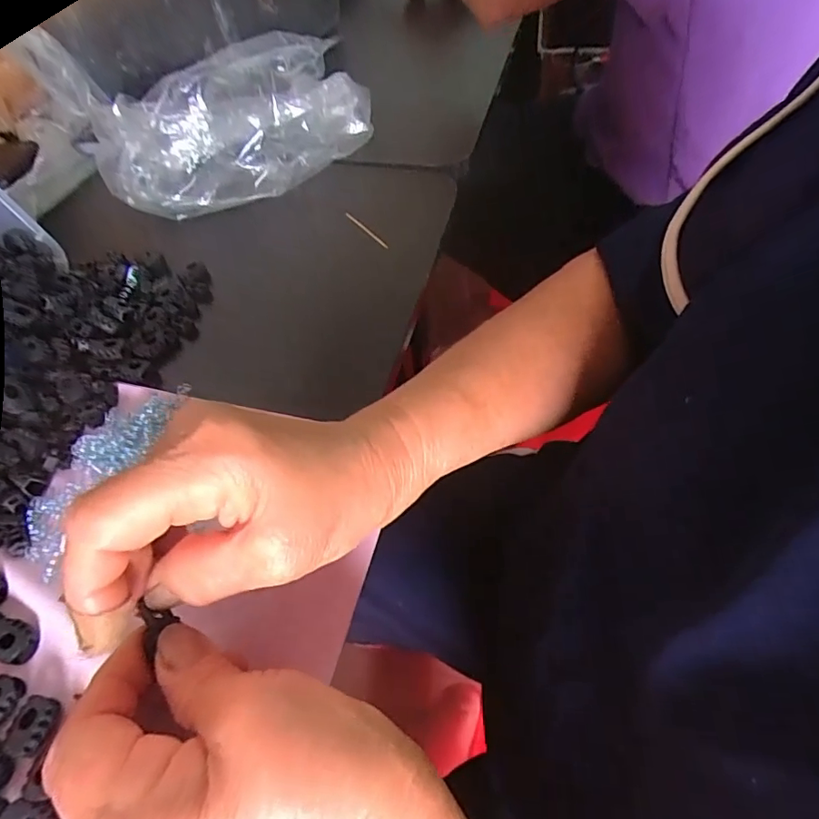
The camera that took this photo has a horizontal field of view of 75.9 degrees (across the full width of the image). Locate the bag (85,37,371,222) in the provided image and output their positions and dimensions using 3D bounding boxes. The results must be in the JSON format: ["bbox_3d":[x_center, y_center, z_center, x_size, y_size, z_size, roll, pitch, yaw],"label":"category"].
[{"bbox_3d":[-0.146,-0.243,0.445,0.222,0.074,0.116,-17,55,-6],"label":"bag"}]

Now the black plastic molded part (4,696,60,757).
[{"bbox_3d":[-0.155,0.128,0.214,0.015,0.004,0.020,9,56,12],"label":"black plastic molded part"}]

